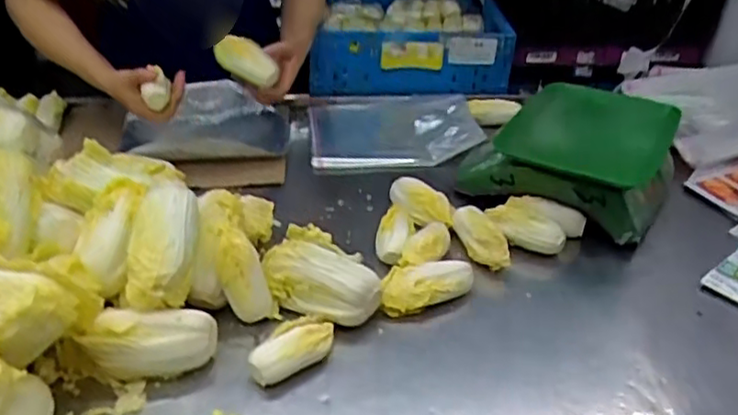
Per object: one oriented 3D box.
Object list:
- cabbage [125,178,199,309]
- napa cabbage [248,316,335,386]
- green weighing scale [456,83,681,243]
[{"bbox_3d":[-0.236,0.036,0.759,0.072,0.074,0.168,-2,53,-6],"label":"cabbage"},{"bbox_3d":[-0.081,0.160,0.736,0.052,0.040,0.104,29,42,35],"label":"napa cabbage"},{"bbox_3d":[0.305,-0.097,1.003,0.278,0.141,0.228,22,39,28],"label":"green weighing scale"}]

